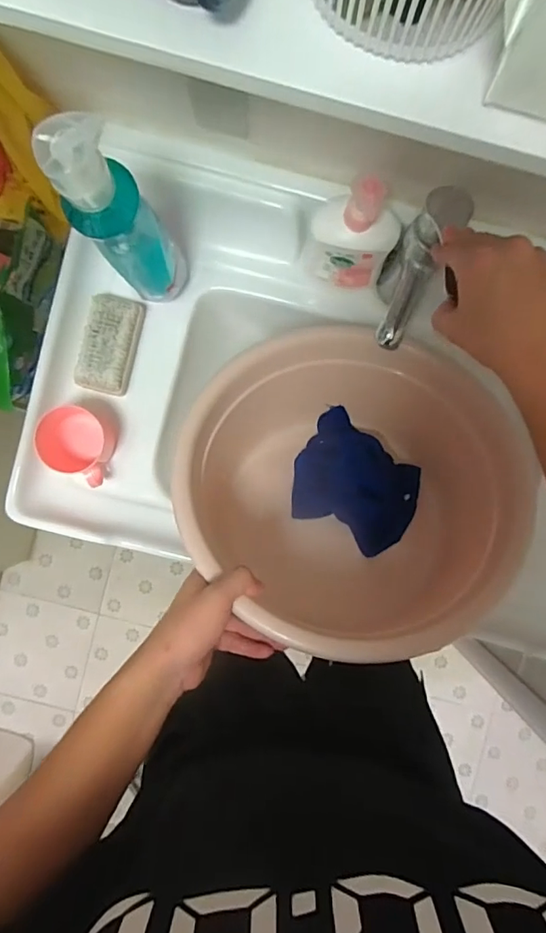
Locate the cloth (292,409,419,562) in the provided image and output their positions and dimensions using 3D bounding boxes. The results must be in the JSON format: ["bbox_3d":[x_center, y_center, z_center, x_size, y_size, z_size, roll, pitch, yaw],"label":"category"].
[{"bbox_3d":[0.105,0.019,0.630,0.151,0.066,0.142,31,88,0],"label":"cloth"}]

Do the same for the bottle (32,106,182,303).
[{"bbox_3d":[-0.143,-0.239,0.500,0.076,0.292,0.073,-22,89,-1],"label":"bottle"}]

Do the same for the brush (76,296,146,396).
[{"bbox_3d":[-0.202,-0.152,0.623,0.065,0.040,0.119,10,84,1],"label":"brush"}]

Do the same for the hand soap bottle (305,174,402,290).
[{"bbox_3d":[0.088,-0.247,0.556,0.095,0.186,0.046,11,88,0],"label":"hand soap bottle"}]

